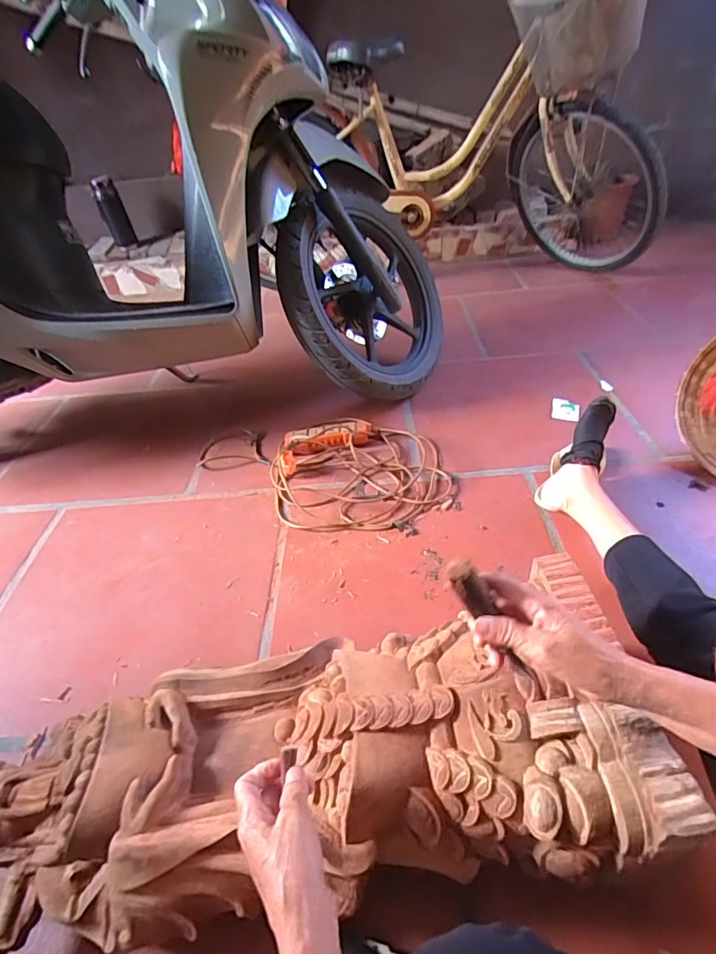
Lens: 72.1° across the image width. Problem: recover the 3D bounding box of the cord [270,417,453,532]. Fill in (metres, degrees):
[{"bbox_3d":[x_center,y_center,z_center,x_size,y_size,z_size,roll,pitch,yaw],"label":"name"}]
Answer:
[{"bbox_3d":[-0.001,-0.023,1.071,0.398,0.068,0.334,0,41,6],"label":"cord"}]

